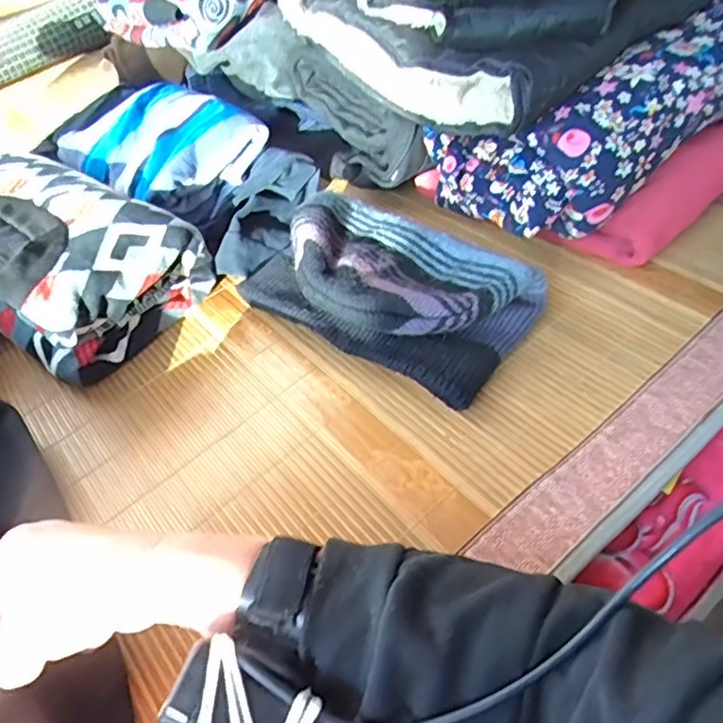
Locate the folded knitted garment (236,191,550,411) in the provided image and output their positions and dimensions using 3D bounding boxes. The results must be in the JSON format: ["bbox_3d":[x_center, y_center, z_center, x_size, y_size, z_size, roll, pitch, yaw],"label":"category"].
[{"bbox_3d":[0.015,-0.064,0.476,0.225,0.052,0.126,25,59,31],"label":"folded knitted garment"}]

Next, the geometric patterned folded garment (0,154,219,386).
[{"bbox_3d":[-0.275,-0.098,0.546,0.255,0.092,0.154,24,58,31],"label":"geometric patterned folded garment"}]

